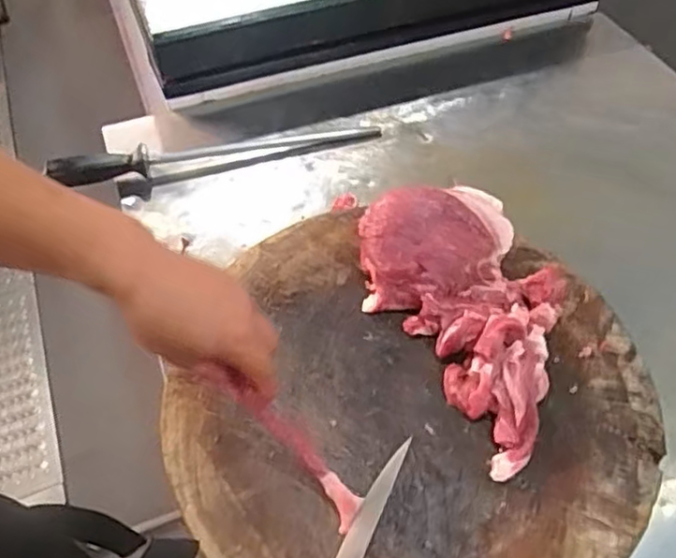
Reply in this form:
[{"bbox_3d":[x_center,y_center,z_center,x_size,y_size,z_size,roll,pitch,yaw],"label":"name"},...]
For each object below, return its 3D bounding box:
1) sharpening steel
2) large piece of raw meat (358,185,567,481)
[{"bbox_3d":[-0.142,-0.155,0.791,0.387,0.026,0.030,-10,51,-7],"label":"sharpening steel"},{"bbox_3d":[0.119,0.018,0.540,0.151,0.068,0.244,-18,52,-13],"label":"large piece of raw meat"}]

